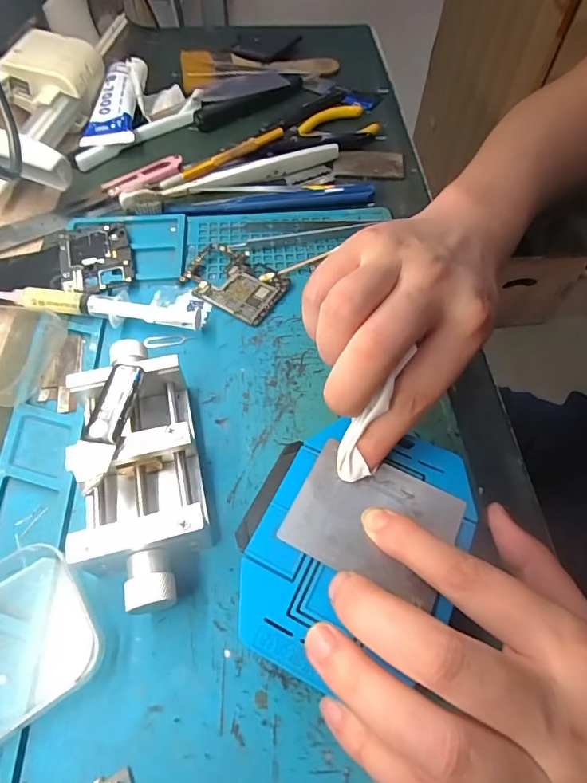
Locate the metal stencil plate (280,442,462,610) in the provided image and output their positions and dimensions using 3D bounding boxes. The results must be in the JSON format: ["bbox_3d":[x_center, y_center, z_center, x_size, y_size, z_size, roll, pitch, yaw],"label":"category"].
[{"bbox_3d":[0.035,0.057,0.201,0.070,0.004,0.053,24,60,15],"label":"metal stencil plate"}]

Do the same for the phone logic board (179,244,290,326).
[{"bbox_3d":[-0.040,-0.077,0.309,0.070,0.006,0.051,34,62,16],"label":"phone logic board"}]

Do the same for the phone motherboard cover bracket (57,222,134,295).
[{"bbox_3d":[-0.139,-0.094,0.315,0.047,0.004,0.066,-15,60,-9],"label":"phone motherboard cover bracket"}]

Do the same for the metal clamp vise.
[{"bbox_3d":[-0.075,0.034,0.223,0.055,0.031,0.136,-11,60,-10],"label":"metal clamp vise"}]

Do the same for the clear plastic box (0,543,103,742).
[{"bbox_3d":[-0.121,0.103,0.186,0.067,0.015,0.066,-30,65,-20],"label":"clear plastic box"}]

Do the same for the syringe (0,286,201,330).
[{"bbox_3d":[-0.129,-0.054,0.286,0.133,0.014,0.021,4,58,-1],"label":"syringe"}]

